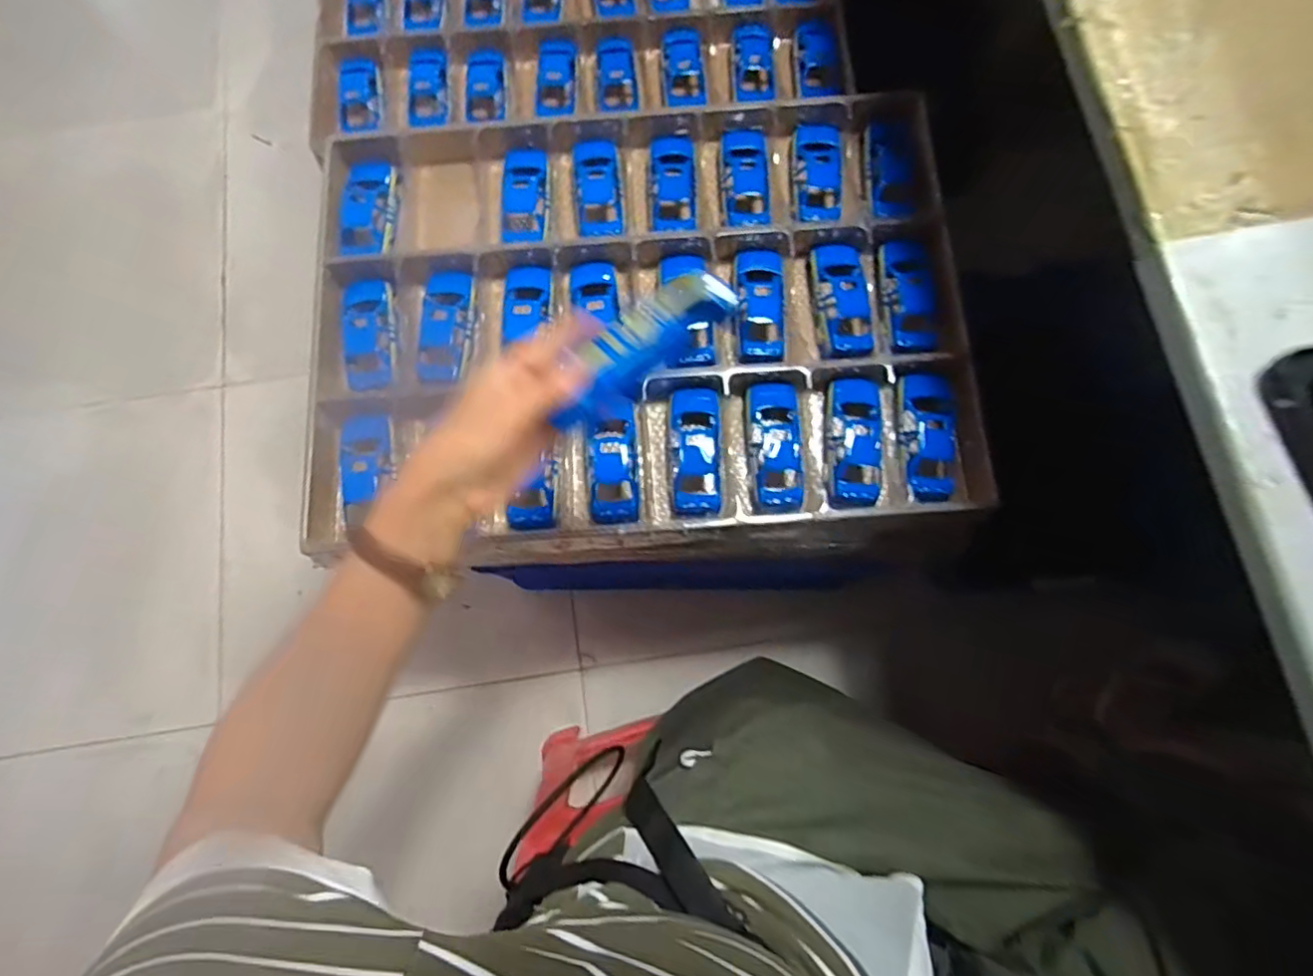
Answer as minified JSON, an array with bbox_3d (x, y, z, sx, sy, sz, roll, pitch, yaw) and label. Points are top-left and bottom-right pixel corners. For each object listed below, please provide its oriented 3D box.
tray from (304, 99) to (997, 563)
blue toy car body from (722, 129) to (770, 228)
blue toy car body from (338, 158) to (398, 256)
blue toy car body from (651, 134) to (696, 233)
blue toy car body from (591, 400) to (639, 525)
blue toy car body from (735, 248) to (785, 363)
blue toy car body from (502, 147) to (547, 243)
[{"bbox_3d":[-0.022,-0.210,0.638,0.655,0.052,0.548,-4,78,0],"label":"tray"},{"bbox_3d":[0.097,-0.331,0.653,0.047,0.022,0.115,-1,78,0],"label":"blue toy car body"},{"bbox_3d":[-0.313,-0.307,0.657,0.052,0.022,0.116,-2,78,0],"label":"blue toy car body"},{"bbox_3d":[0.018,-0.324,0.649,0.046,0.030,0.131,-1,78,0],"label":"blue toy car body"},{"bbox_3d":[-0.042,-0.026,0.590,0.043,0.028,0.119,-1,78,0],"label":"blue toy car body"},{"bbox_3d":[0.107,-0.186,0.620,0.046,0.022,0.121,0,78,1],"label":"blue toy car body"},{"bbox_3d":[-0.143,-0.321,0.647,0.046,0.034,0.108,0,78,1],"label":"blue toy car body"}]

